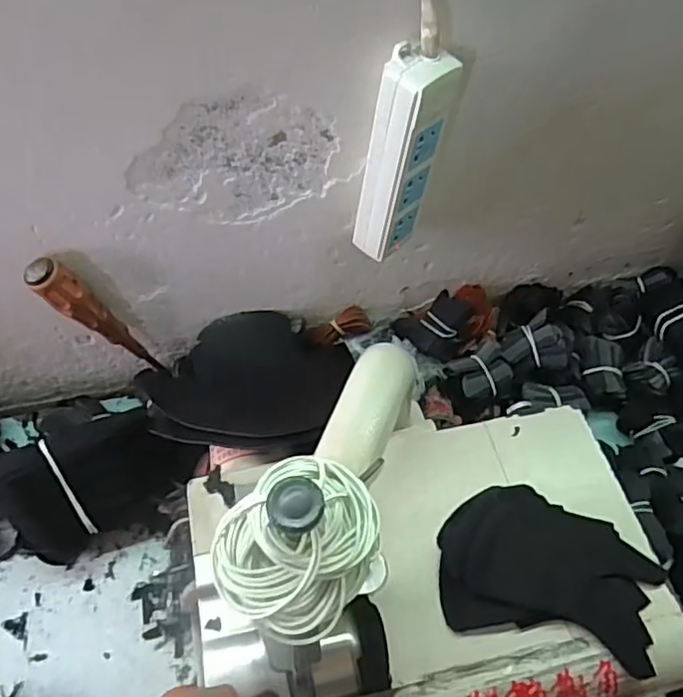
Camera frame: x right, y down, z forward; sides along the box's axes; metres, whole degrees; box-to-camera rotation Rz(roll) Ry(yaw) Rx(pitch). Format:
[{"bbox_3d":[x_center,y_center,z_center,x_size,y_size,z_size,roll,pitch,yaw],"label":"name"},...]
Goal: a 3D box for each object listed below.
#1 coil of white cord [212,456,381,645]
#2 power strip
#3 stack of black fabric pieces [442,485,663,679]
[{"bbox_3d":[-0.017,0.081,0.262,0.063,0.034,0.072,33,61,17],"label":"coil of white cord"},{"bbox_3d":[0.046,-0.145,0.472,0.043,0.165,0.054,33,62,17],"label":"power strip"},{"bbox_3d":[0.153,0.160,0.448,0.154,0.013,0.109,12,55,4],"label":"stack of black fabric pieces"}]

